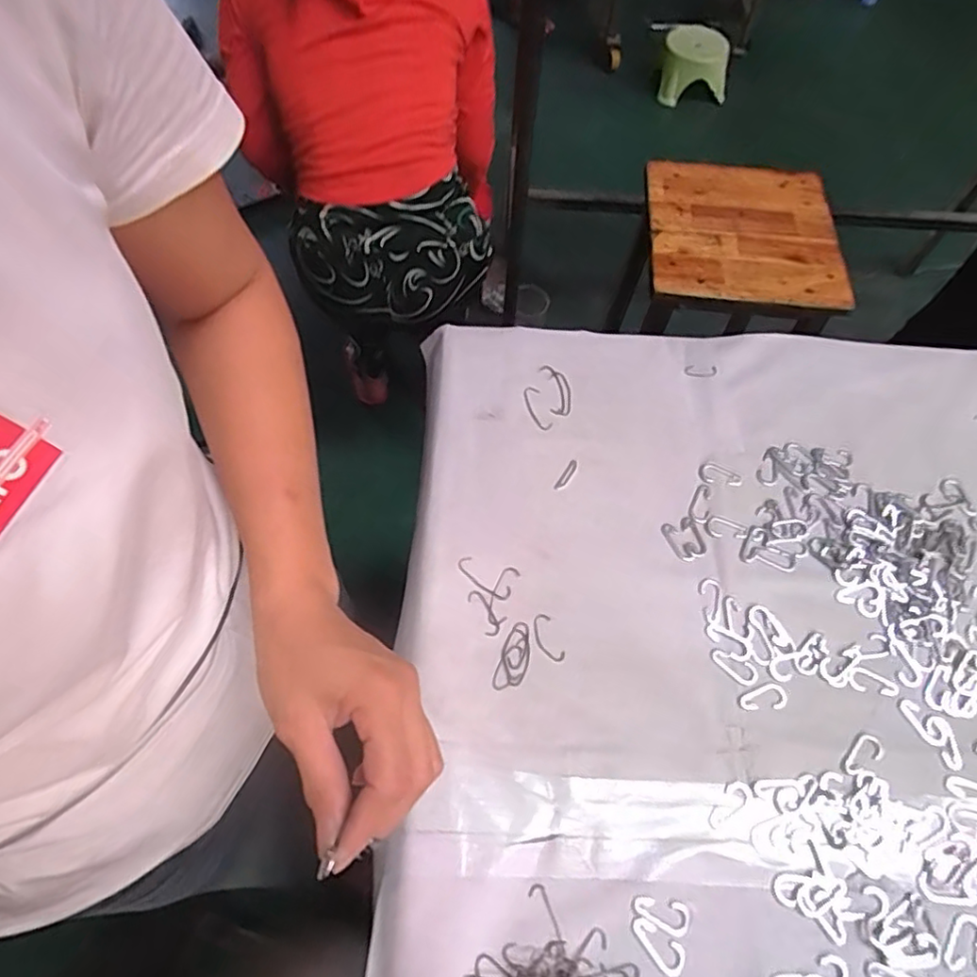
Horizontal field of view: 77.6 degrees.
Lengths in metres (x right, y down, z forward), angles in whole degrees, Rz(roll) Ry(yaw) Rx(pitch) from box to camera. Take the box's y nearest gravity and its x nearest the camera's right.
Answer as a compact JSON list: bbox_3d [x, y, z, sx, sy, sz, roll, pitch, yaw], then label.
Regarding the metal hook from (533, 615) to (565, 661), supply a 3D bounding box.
[{"bbox_3d":[0.046,0.118,0.476,0.016,0.004,0.037,-19,65,-12],"label":"metal hook"}]

